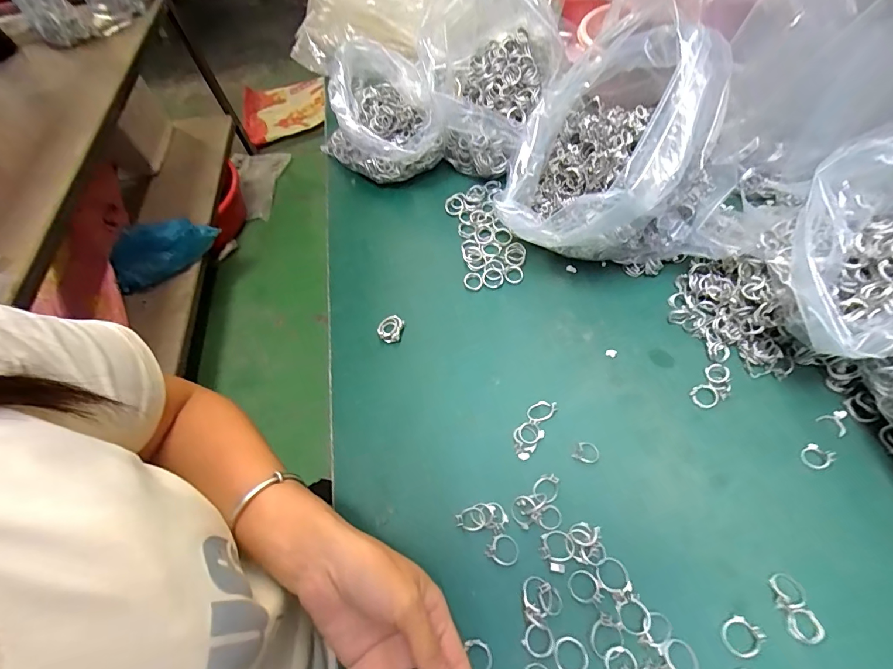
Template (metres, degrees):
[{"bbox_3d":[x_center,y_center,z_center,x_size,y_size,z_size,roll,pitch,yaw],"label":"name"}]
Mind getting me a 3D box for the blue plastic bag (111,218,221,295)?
[{"bbox_3d":[-0.786,-0.214,1.119,0.292,0.128,0.121,-22,59,11],"label":"blue plastic bag"}]

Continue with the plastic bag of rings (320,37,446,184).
[{"bbox_3d":[-0.084,-0.256,0.508,0.142,0.116,0.132,-13,59,-3],"label":"plastic bag of rings"}]

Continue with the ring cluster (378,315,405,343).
[{"bbox_3d":[-0.056,-0.005,0.418,0.022,0.012,0.027,13,62,13],"label":"ring cluster"}]

